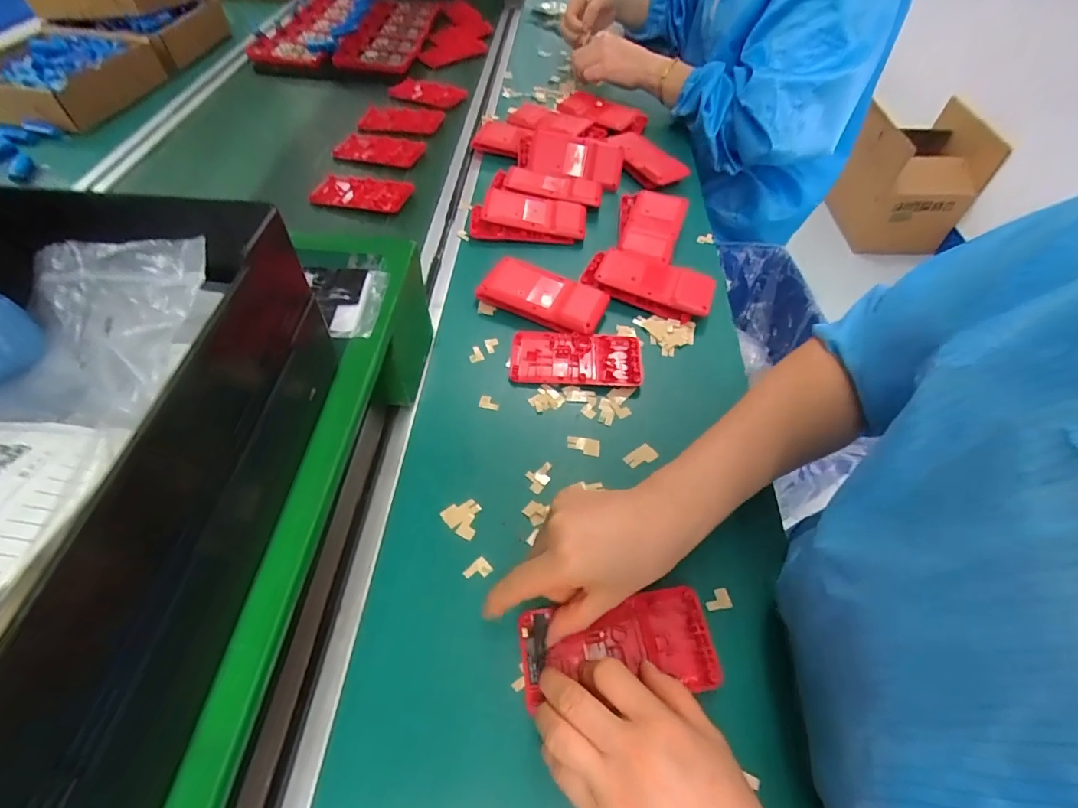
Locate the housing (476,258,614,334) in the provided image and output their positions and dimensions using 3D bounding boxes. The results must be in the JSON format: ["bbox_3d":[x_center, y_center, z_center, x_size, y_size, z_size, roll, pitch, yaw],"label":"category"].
[{"bbox_3d":[0.005,-0.110,0.498,0.122,0.021,0.057,20,55,12],"label":"housing"}]

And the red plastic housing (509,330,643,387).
[{"bbox_3d":[0.035,-0.044,0.467,0.122,0.015,0.061,5,53,1],"label":"red plastic housing"}]

